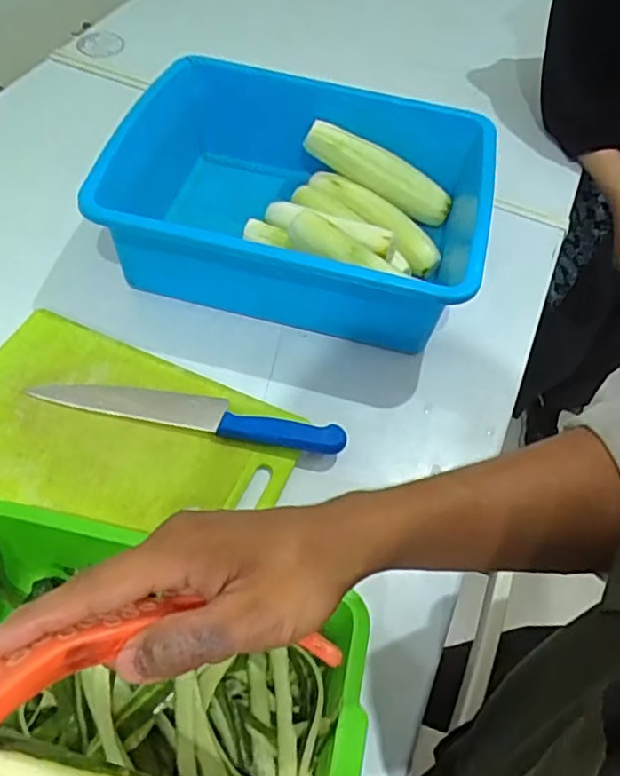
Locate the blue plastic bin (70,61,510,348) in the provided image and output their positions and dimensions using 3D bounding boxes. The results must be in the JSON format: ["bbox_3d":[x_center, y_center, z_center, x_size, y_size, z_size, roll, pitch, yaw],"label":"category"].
[{"bbox_3d":[-0.023,-0.221,0.700,0.427,0.130,0.304,14,56,5],"label":"blue plastic bin"}]

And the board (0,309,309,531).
[{"bbox_3d":[-0.191,0.048,0.580,0.329,0.014,0.197,22,57,10],"label":"board"}]

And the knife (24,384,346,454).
[{"bbox_3d":[-0.118,0.020,0.592,0.304,0.021,0.040,11,56,3],"label":"knife"}]

